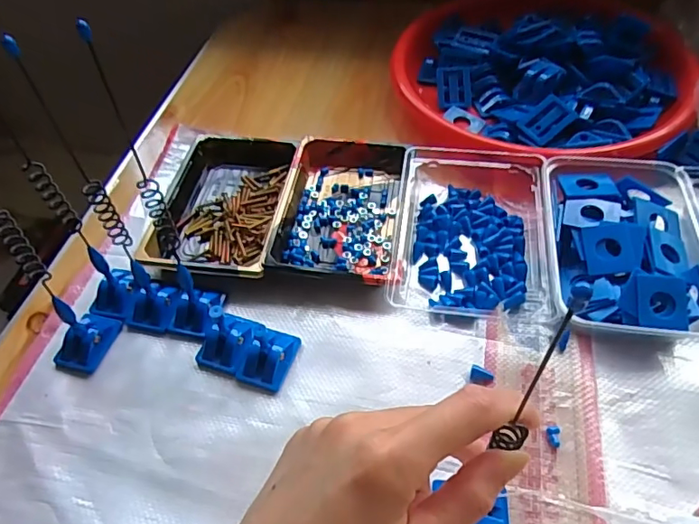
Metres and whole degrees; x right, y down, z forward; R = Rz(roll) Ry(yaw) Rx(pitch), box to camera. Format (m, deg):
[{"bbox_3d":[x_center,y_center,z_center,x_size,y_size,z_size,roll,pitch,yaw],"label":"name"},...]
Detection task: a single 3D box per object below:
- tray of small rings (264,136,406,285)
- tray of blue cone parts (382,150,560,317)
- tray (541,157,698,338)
[{"bbox_3d":[-0.007,-0.049,0.456,0.097,0.025,0.159,6,52,9],"label":"tray of small rings"},{"bbox_3d":[0.101,-0.033,0.432,0.122,0.028,0.164,5,52,9],"label":"tray of blue cone parts"},{"bbox_3d":[0.208,-0.012,0.401,0.110,0.037,0.156,5,52,8],"label":"tray"}]

